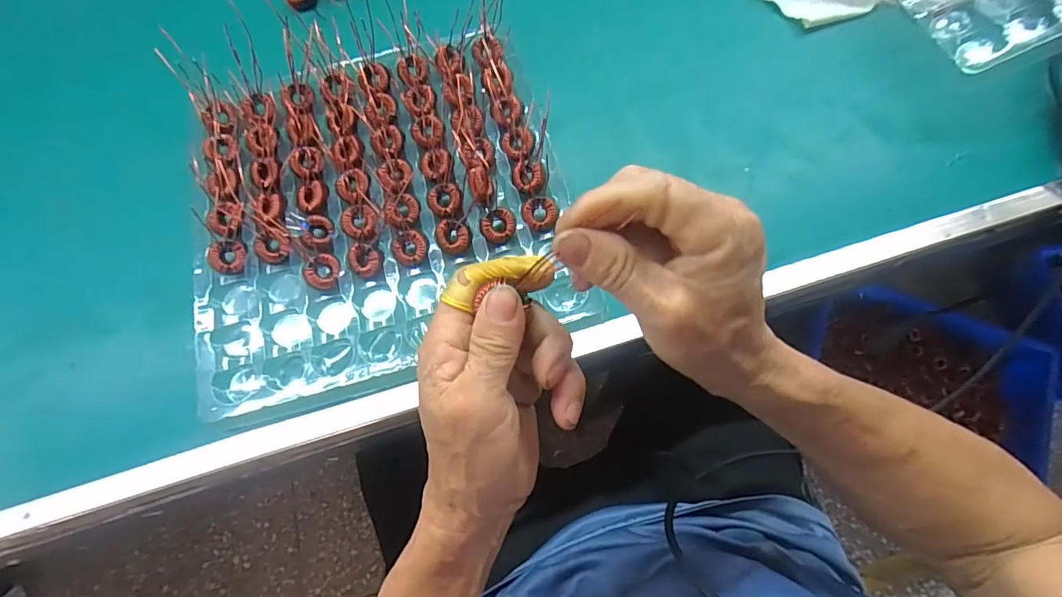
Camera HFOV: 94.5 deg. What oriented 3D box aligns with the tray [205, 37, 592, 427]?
[{"bbox_3d":[-0.119,-0.074,0.383,0.273,0.031,0.267,-15,68,-3],"label":"tray"}]

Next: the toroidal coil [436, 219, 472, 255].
[{"bbox_3d":[-0.059,-0.047,0.367,0.027,0.009,0.023,10,69,7],"label":"toroidal coil"}]

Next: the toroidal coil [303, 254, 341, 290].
[{"bbox_3d":[-0.154,-0.019,0.364,0.025,0.006,0.024,1,88,-33],"label":"toroidal coil"}]

